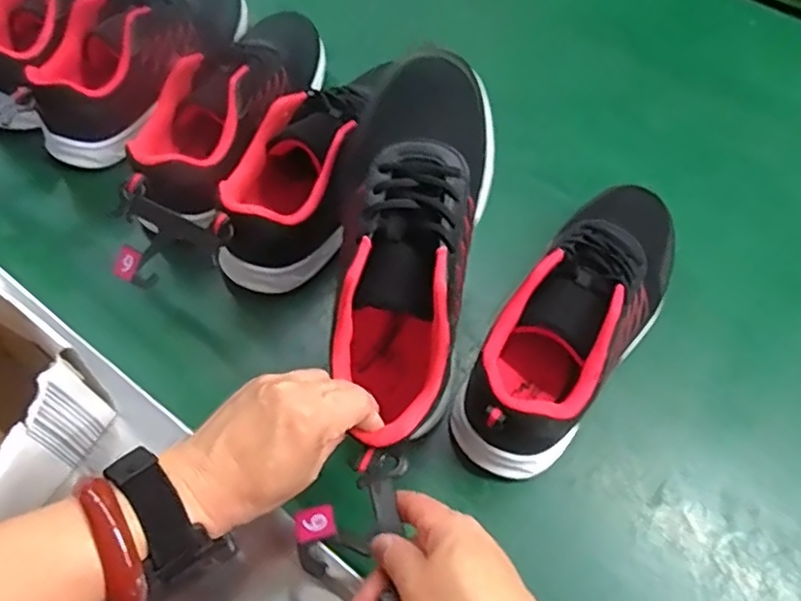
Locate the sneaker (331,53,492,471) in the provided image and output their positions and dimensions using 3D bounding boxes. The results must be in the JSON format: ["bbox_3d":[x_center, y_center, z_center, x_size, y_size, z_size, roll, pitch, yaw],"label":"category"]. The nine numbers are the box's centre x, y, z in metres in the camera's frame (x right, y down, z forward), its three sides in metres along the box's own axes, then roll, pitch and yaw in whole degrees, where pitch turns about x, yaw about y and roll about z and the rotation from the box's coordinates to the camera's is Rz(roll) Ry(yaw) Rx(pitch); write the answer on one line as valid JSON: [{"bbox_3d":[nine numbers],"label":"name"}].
[{"bbox_3d":[0.004,-0.033,0.404,0.093,0.080,0.247,7,88,4],"label":"sneaker"}]

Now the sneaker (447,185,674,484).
[{"bbox_3d":[0.132,0.010,0.457,0.088,0.089,0.262,32,64,17],"label":"sneaker"}]

